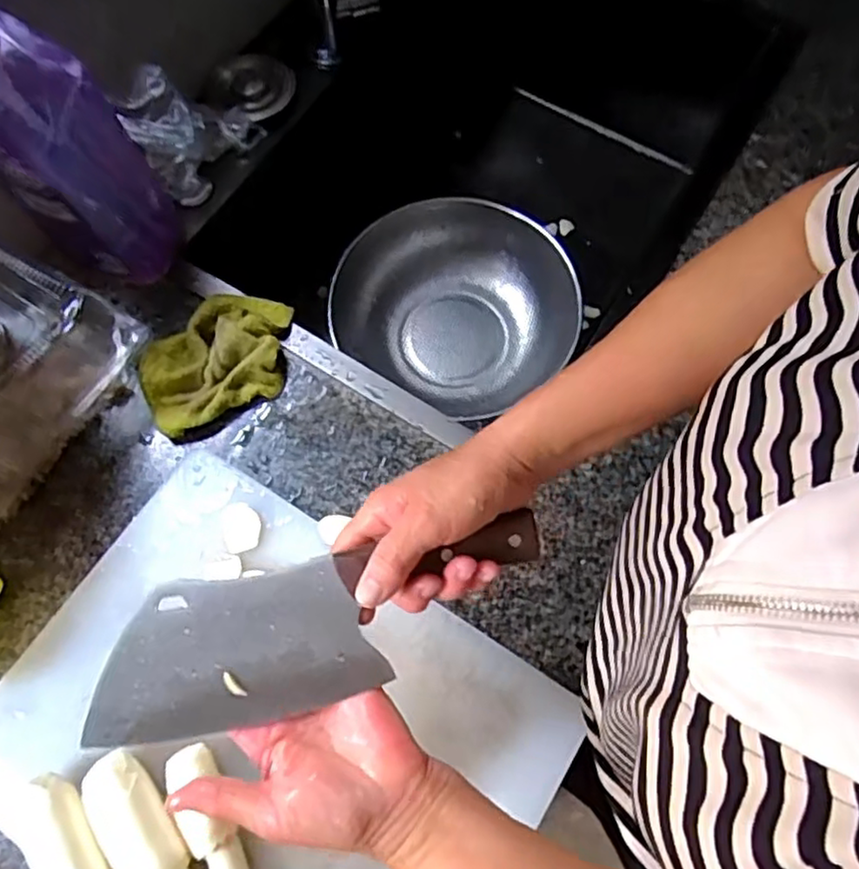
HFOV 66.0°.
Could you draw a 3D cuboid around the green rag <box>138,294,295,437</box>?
[{"bbox_3d":[-0.176,-0.067,0.549,0.133,0.033,0.095,-29,73,-9],"label":"green rag"}]

